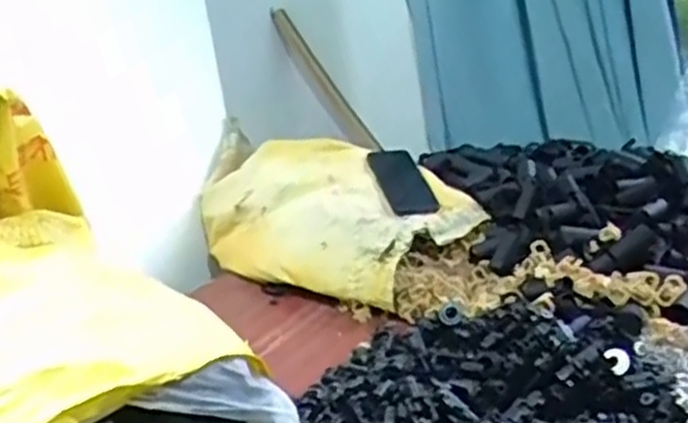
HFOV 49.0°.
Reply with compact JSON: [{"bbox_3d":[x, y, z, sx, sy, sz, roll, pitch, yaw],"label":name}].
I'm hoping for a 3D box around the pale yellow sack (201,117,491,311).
[{"bbox_3d":[-0.054,0.001,1.320,0.552,0.177,0.280,8,23,41],"label":"pale yellow sack"}]

